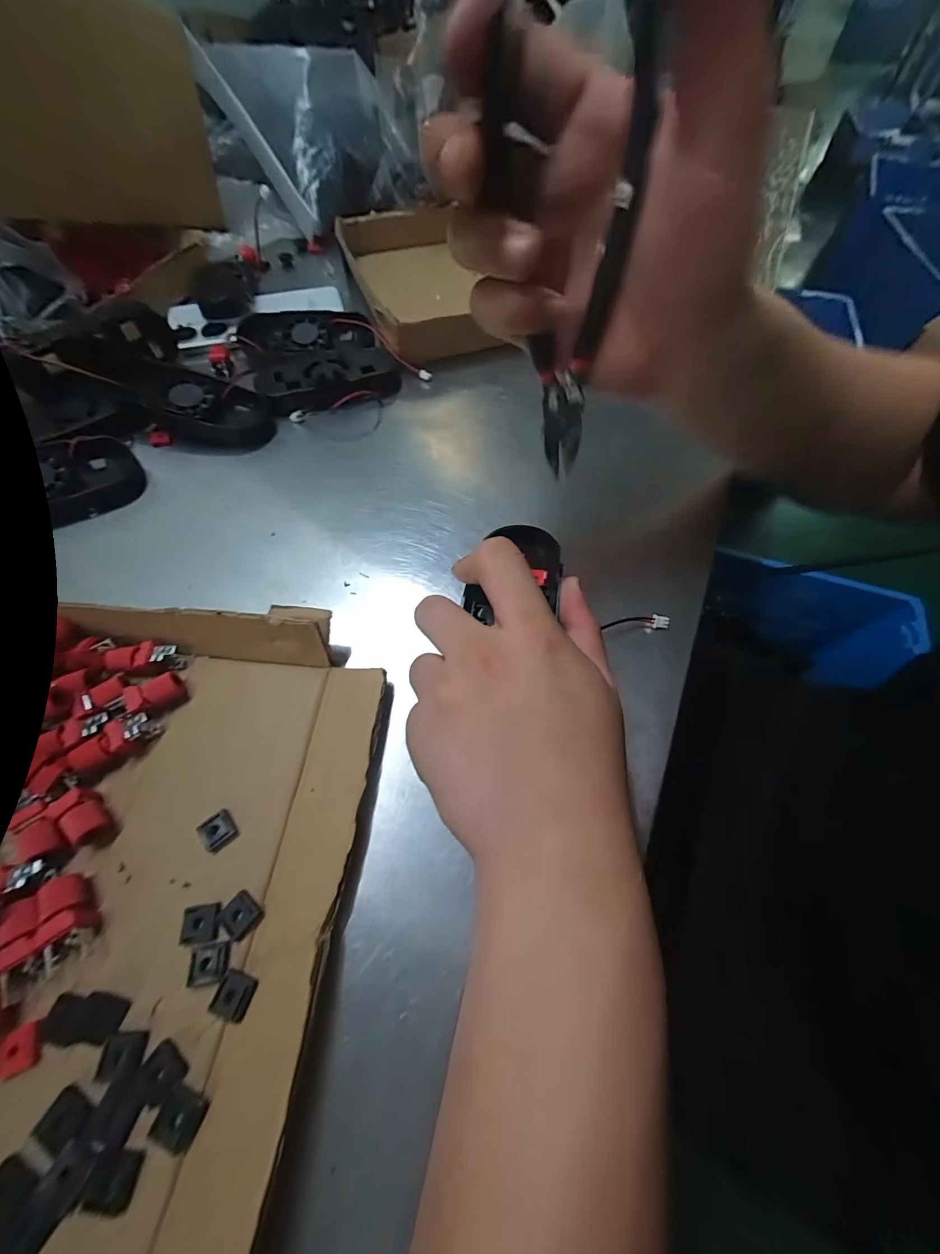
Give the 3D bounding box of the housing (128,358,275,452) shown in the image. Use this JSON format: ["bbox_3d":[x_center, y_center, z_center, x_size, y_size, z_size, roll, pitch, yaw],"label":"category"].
[{"bbox_3d":[-0.205,-0.168,0.319,0.105,0.034,0.062,1,63,0],"label":"housing"}]

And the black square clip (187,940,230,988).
[{"bbox_3d":[-0.105,0.135,0.165,0.014,0.004,0.013,-11,63,-6],"label":"black square clip"}]

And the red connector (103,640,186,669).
[{"bbox_3d":[-0.175,0.017,0.224,0.036,0.013,0.015,2,63,1],"label":"red connector"}]

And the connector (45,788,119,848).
[{"bbox_3d":[-0.173,0.085,0.187,0.028,0.013,0.015,34,68,16],"label":"connector"}]

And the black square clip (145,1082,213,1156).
[{"bbox_3d":[-0.100,0.169,0.142,0.014,0.004,0.014,20,64,10],"label":"black square clip"}]

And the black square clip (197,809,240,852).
[{"bbox_3d":[-0.114,0.093,0.188,0.014,0.004,0.015,-37,68,-17],"label":"black square clip"}]

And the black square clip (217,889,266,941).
[{"bbox_3d":[-0.096,0.121,0.173,0.015,0.004,0.014,40,69,18],"label":"black square clip"}]

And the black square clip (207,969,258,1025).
[{"bbox_3d":[-0.091,0.142,0.159,0.015,0.004,0.012,17,64,8],"label":"black square clip"}]

